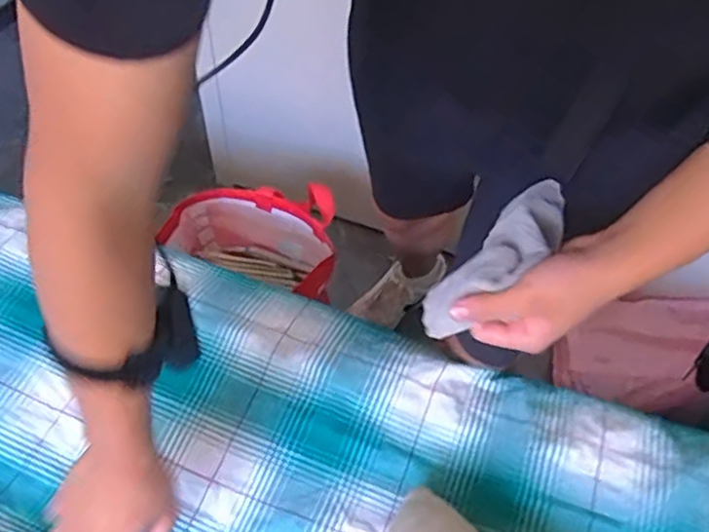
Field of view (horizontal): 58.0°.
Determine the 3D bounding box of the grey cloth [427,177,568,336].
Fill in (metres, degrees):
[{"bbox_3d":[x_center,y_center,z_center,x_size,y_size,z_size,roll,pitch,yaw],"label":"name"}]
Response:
[{"bbox_3d":[0.115,-0.012,0.503,0.161,0.047,0.057,-44,61,-12],"label":"grey cloth"}]

